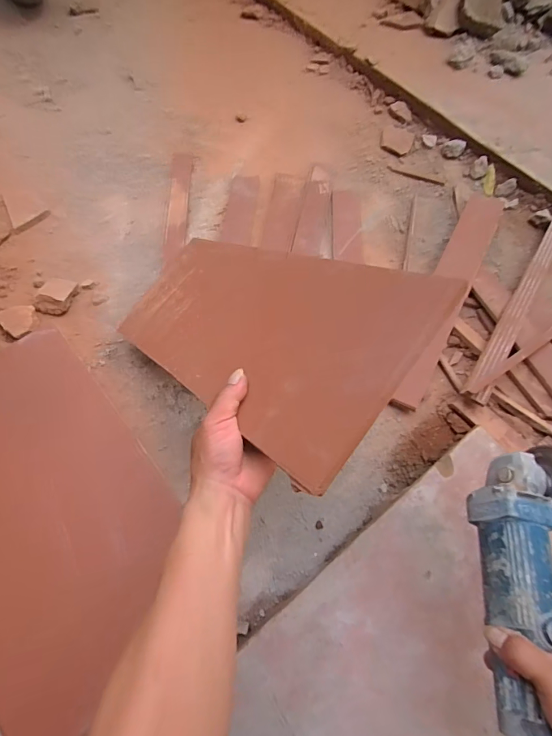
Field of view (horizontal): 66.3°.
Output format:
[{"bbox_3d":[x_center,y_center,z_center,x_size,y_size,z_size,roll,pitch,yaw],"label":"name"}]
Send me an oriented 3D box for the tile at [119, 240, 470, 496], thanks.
[{"bbox_3d":[-0.040,-0.061,0.499,0.206,0.012,0.481,-50,39,-9],"label":"tile"}]

